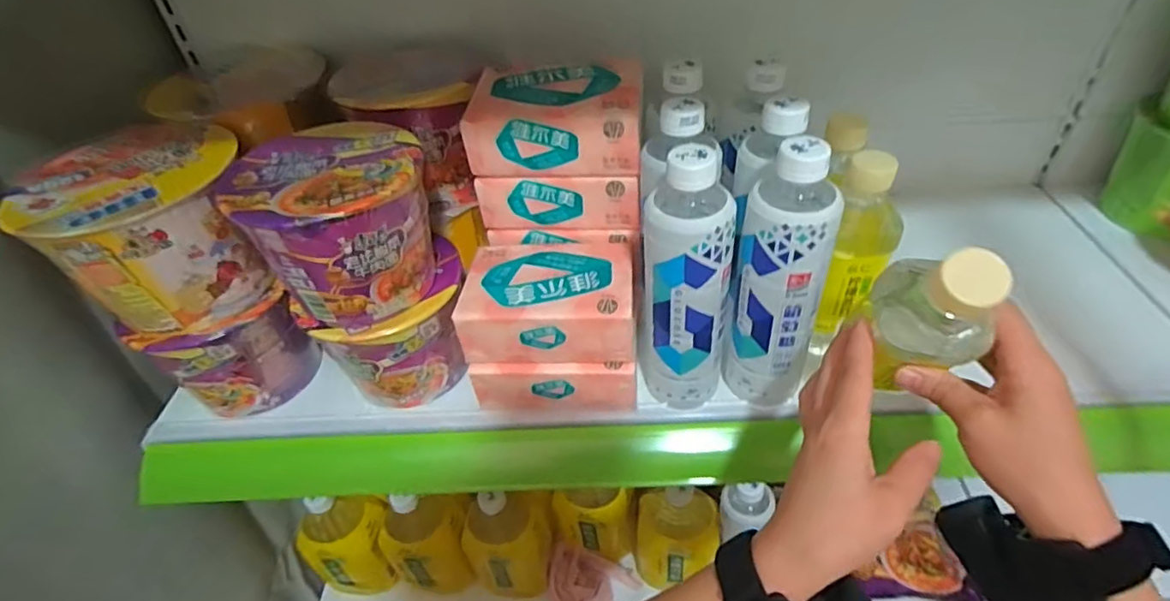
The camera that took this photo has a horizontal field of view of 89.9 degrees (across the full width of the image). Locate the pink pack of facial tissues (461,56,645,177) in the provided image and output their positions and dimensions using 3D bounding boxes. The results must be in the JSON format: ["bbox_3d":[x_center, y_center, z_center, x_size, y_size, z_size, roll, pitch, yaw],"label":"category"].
[{"bbox_3d":[-0.021,-0.147,0.466,0.130,0.057,0.092,0,43,5],"label":"pink pack of facial tissues"}]

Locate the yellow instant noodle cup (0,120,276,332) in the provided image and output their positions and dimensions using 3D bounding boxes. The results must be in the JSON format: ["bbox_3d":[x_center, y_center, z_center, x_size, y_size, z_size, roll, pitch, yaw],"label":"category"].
[{"bbox_3d":[-0.320,-0.052,0.443,0.132,0.104,0.138,-32,49,-27],"label":"yellow instant noodle cup"}]

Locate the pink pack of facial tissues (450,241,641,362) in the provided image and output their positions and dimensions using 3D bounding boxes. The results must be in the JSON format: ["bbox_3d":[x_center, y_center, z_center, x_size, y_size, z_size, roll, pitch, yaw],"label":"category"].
[{"bbox_3d":[-0.026,-0.004,0.471,0.132,0.051,0.097,0,43,5],"label":"pink pack of facial tissues"}]

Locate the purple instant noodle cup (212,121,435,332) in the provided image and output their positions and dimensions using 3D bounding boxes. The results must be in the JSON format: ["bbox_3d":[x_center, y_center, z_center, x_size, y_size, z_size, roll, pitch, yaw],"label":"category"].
[{"bbox_3d":[-0.177,-0.051,0.433,0.120,0.106,0.125,-3,42,2],"label":"purple instant noodle cup"}]

